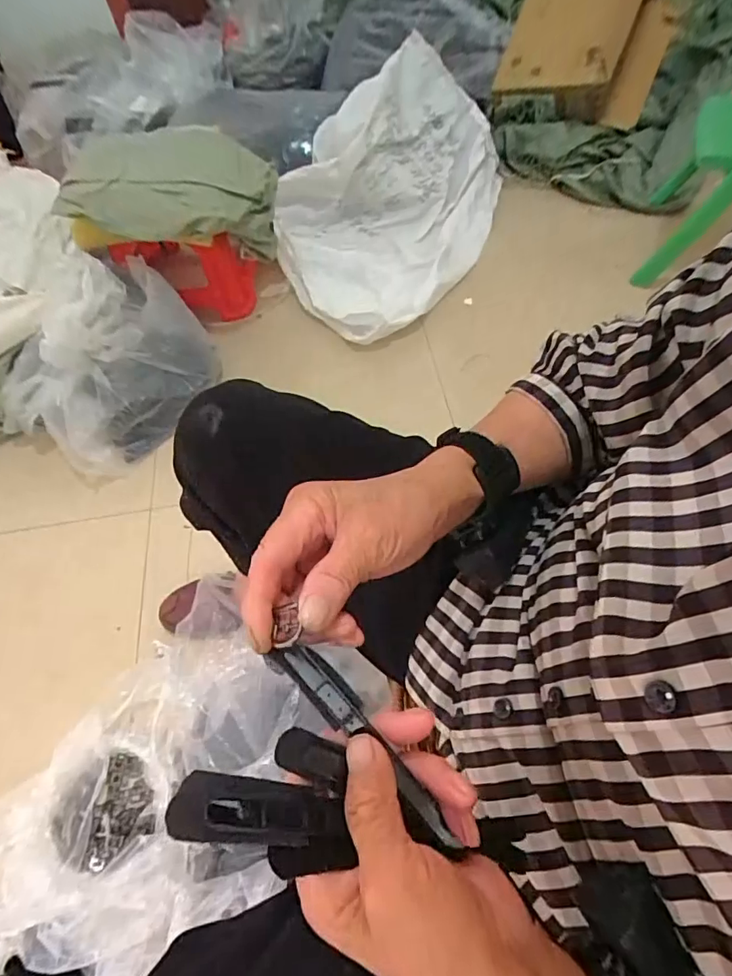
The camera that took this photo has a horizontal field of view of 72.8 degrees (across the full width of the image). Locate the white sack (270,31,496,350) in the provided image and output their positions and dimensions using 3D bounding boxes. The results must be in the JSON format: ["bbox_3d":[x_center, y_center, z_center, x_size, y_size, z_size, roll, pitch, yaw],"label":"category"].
[{"bbox_3d":[0.025,-0.700,1.171,0.475,0.362,0.695,20,61,16],"label":"white sack"}]

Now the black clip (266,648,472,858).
[{"bbox_3d":[0.000,0.115,0.226,0.019,0.007,0.115,-40,85,-20],"label":"black clip"}]

